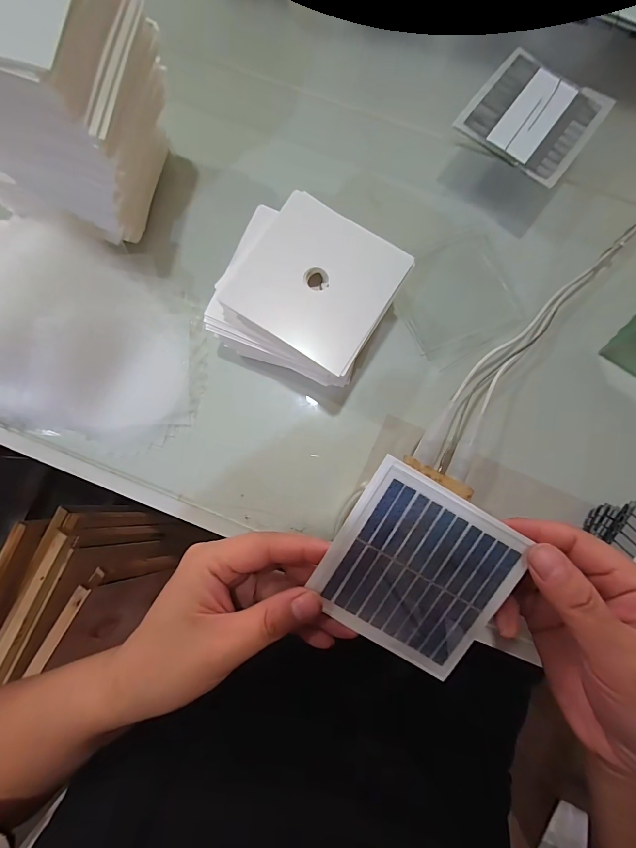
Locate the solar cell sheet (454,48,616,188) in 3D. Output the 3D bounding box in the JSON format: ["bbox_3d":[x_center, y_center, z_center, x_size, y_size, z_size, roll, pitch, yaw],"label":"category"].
[{"bbox_3d":[0.169,-0.243,0.284,0.090,0.011,0.088,38,84,4],"label":"solar cell sheet"}]

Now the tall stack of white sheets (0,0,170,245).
[{"bbox_3d":[-0.166,-0.205,0.245,0.108,0.145,0.107,13,83,1],"label":"tall stack of white sheets"}]

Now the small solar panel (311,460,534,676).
[{"bbox_3d":[0.054,0.081,0.198,0.093,0.004,0.094,30,97,0],"label":"small solar panel"}]

